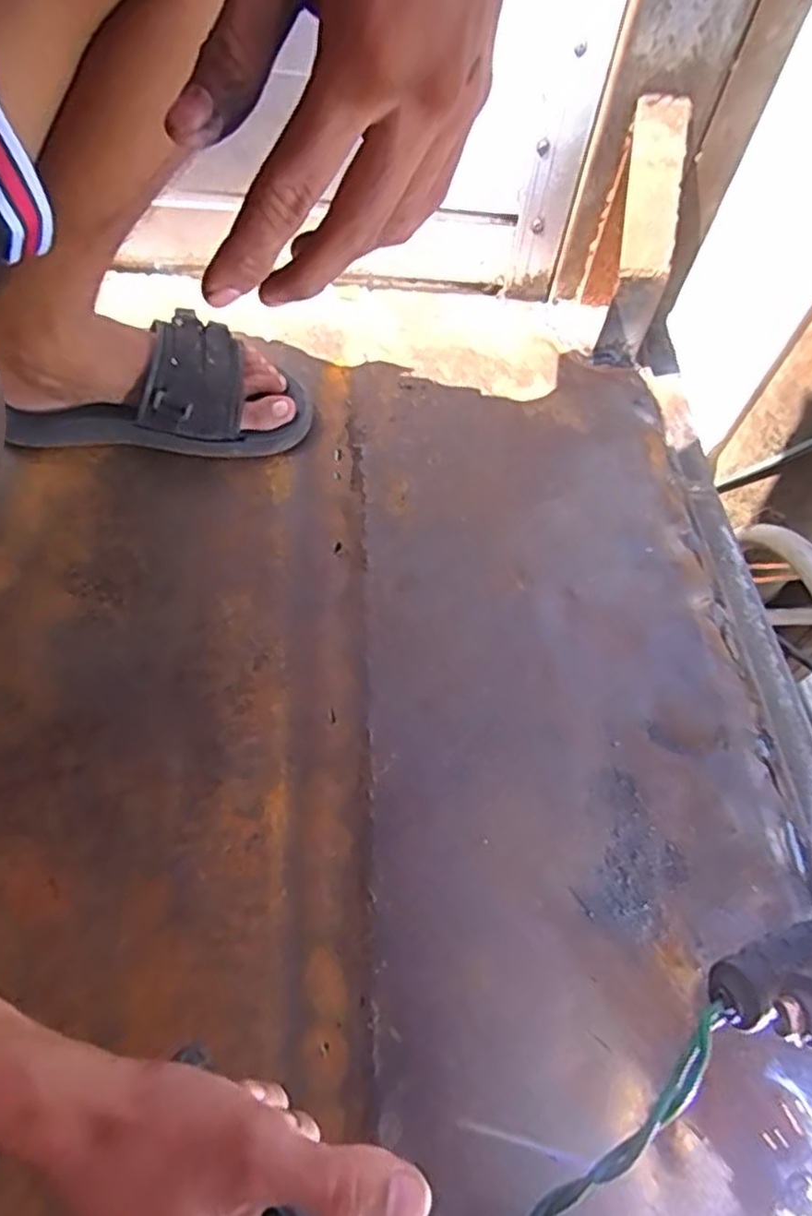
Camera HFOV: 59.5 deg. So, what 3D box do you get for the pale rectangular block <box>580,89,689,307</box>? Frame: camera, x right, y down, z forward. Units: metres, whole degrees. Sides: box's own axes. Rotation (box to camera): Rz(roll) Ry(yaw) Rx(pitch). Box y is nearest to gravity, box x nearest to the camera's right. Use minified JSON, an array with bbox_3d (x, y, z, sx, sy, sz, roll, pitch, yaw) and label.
[{"bbox_3d":[0.219,-0.351,0.677,0.050,0.199,0.099,3,56,-3],"label":"pale rectangular block"}]

